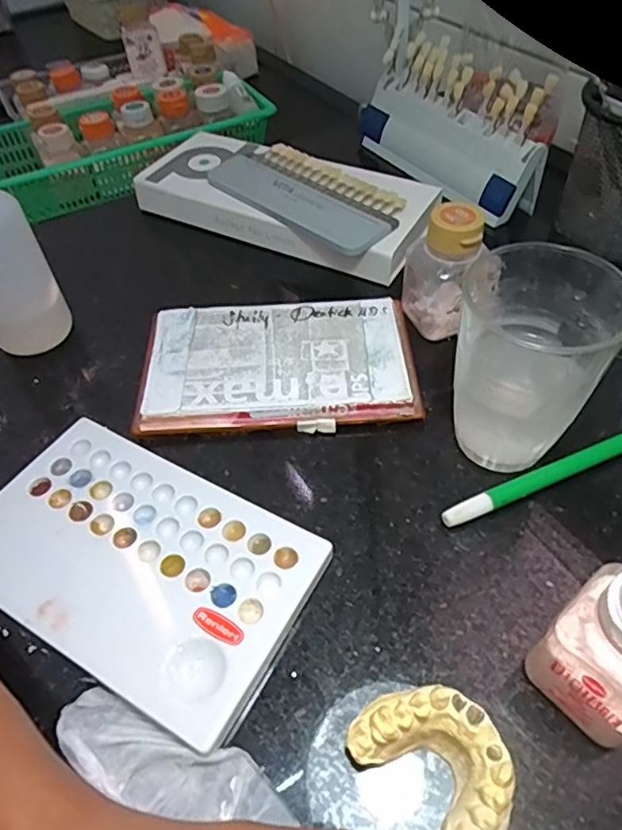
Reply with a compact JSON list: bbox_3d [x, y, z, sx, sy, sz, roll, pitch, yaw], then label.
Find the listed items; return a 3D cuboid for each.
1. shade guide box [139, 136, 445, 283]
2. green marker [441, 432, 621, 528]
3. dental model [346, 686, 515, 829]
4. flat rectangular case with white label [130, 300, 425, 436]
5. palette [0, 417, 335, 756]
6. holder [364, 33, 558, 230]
[{"bbox_3d":[-0.020,-0.162,0.423,0.217,0.031,0.083,24,54,21],"label":"shade guide box"},{"bbox_3d":[0.128,0.025,0.280,0.144,0.012,0.010,-19,51,-14],"label":"green marker"},{"bbox_3d":[0.044,0.118,0.196,0.038,0.025,0.054,-37,58,-27],"label":"dental model"},{"bbox_3d":[-0.018,-0.029,0.327,0.150,0.017,0.088,-1,49,0],"label":"flat rectangular case with white label"},{"bbox_3d":[-0.077,0.063,0.254,0.152,0.012,0.092,23,53,20],"label":"palette"},{"bbox_3d":[0.103,-0.229,0.447,0.050,0.081,0.178,-26,53,-20],"label":"holder"}]

